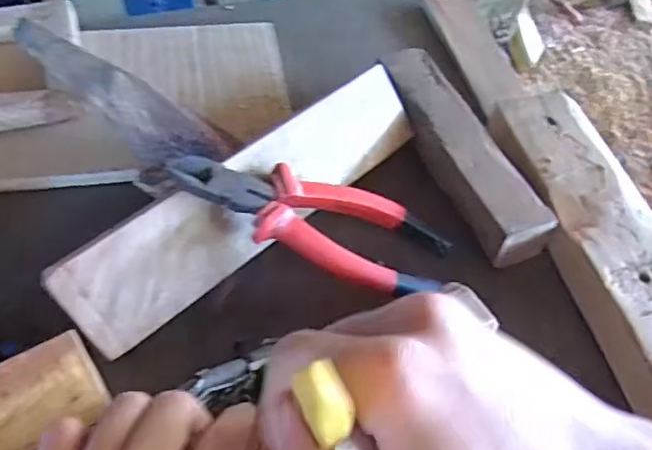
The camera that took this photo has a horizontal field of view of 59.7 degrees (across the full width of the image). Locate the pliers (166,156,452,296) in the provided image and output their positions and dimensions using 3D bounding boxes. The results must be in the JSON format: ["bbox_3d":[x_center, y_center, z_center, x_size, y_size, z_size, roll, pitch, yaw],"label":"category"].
[{"bbox_3d":[-0.005,-0.003,0.349,0.180,0.017,0.060,20,51,-14],"label":"pliers"}]

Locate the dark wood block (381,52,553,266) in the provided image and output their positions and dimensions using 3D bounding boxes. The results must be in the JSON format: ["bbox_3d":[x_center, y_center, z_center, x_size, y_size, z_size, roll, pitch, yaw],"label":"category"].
[{"bbox_3d":[0.094,-0.058,0.424,0.049,0.034,0.192,-18,56,-17],"label":"dark wood block"}]

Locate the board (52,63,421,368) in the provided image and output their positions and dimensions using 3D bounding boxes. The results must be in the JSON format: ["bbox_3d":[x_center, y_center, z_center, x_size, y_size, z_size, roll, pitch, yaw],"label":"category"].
[{"bbox_3d":[-0.038,-0.021,0.360,0.261,0.008,0.059,-37,104,-28],"label":"board"}]

